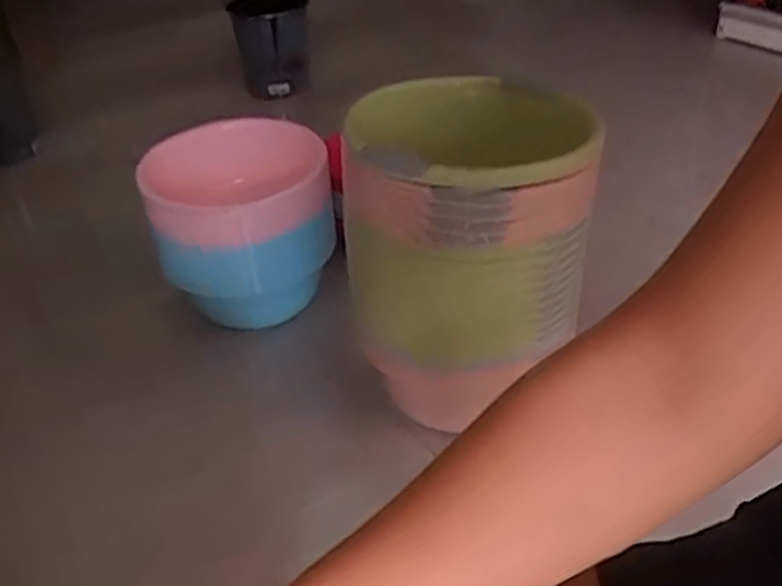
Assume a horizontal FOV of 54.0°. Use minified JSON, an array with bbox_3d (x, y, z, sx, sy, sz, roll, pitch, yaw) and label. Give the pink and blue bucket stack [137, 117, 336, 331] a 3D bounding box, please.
[{"bbox_3d":[-0.261,-0.117,1.401,0.322,0.309,0.255,-11,37,-8],"label":"pink and blue bucket stack"}]

